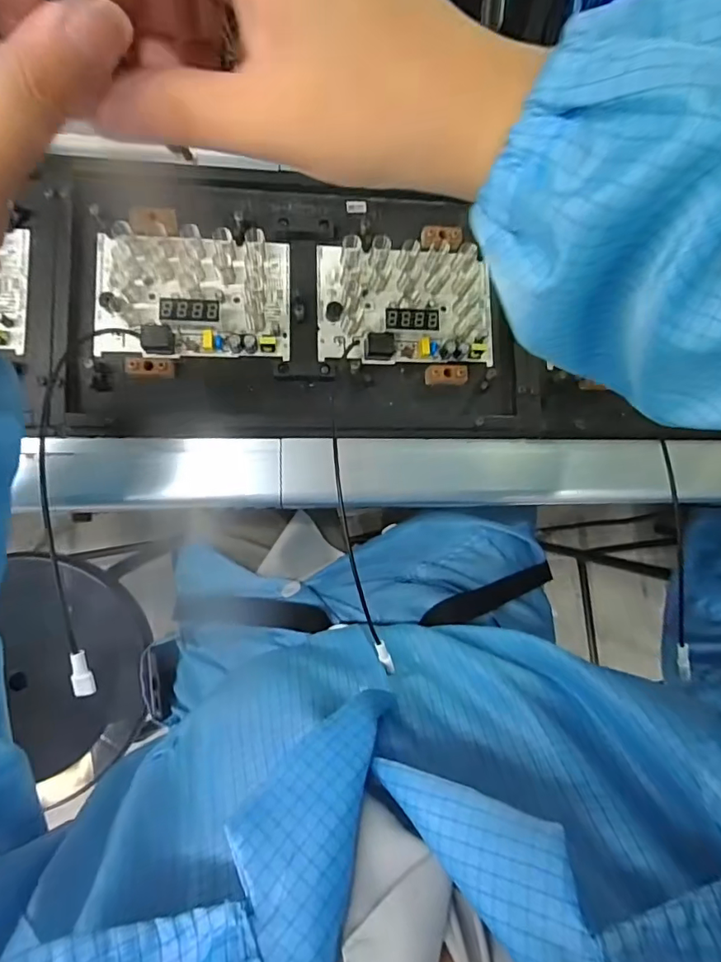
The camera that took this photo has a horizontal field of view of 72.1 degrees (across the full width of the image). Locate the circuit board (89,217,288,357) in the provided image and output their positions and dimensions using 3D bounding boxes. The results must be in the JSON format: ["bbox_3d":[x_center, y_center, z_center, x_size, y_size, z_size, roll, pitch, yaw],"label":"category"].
[{"bbox_3d":[-0.119,-0.135,0.353,0.134,0.019,0.087,0,86,-8],"label":"circuit board"}]

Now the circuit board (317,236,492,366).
[{"bbox_3d":[0.034,-0.135,0.368,0.128,0.030,0.087,-1,86,-8],"label":"circuit board"}]

